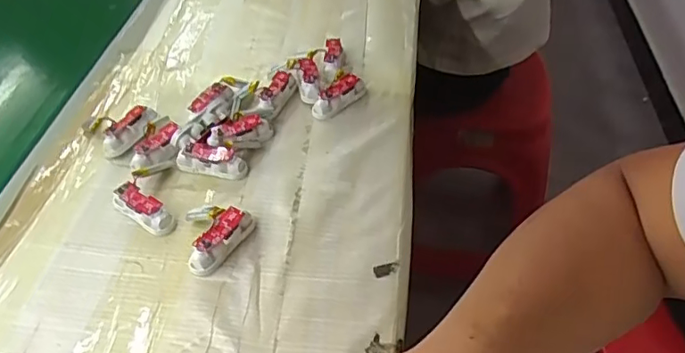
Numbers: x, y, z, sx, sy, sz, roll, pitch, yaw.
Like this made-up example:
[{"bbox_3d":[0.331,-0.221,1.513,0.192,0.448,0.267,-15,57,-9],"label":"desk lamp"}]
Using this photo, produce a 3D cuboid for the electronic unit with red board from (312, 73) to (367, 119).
[{"bbox_3d":[-0.002,-0.079,0.540,0.063,0.022,0.020,-34,52,-28],"label":"electronic unit with red board"}]

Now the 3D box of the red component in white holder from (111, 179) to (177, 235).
[{"bbox_3d":[-0.160,0.024,0.450,0.058,0.021,0.019,26,51,26],"label":"red component in white holder"}]

